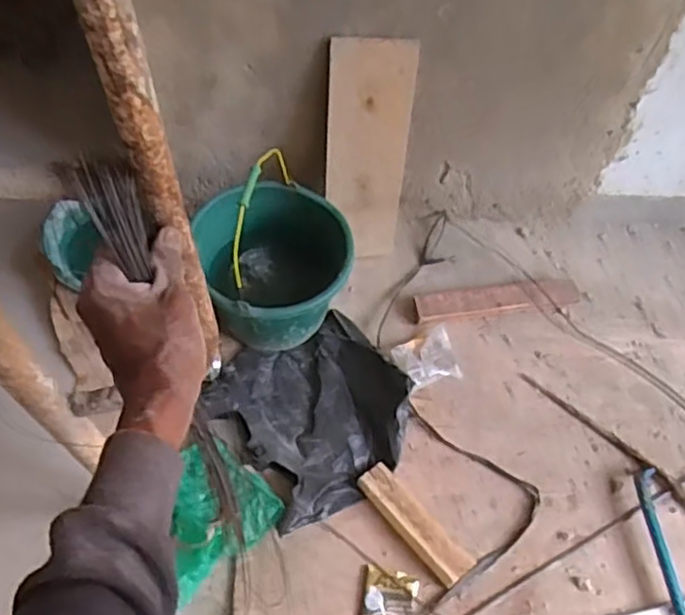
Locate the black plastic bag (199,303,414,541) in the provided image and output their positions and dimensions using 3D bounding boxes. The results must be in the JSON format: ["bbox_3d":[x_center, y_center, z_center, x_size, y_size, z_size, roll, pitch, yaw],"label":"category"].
[{"bbox_3d":[-0.057,0.198,1.309,0.361,0.060,0.353,-25,66,-15],"label":"black plastic bag"}]

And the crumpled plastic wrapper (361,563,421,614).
[{"bbox_3d":[0.080,0.503,1.184,0.095,0.014,0.109,11,62,2],"label":"crumpled plastic wrapper"}]

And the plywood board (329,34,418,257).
[{"bbox_3d":[0.046,-0.288,1.325,0.147,0.458,0.022,-2,44,-5],"label":"plywood board"}]

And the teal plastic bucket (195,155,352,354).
[{"bbox_3d":[-0.122,-0.115,1.297,0.263,0.369,0.271,1,62,-2],"label":"teal plastic bucket"}]

